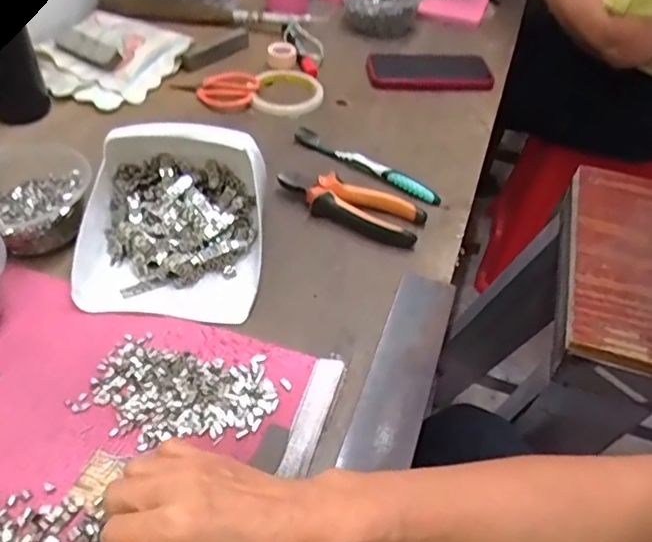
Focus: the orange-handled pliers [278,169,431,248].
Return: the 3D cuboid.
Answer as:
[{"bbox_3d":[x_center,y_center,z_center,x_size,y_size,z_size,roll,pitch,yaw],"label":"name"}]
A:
[{"bbox_3d":[0.023,-0.067,0.587,0.149,0.024,0.050,20,47,14],"label":"orange-handled pliers"}]

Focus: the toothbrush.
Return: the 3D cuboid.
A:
[{"bbox_3d":[0.042,-0.119,0.641,0.186,0.014,0.008,28,50,22],"label":"toothbrush"}]

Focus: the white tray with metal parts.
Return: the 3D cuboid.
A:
[{"bbox_3d":[-0.132,-0.057,0.511,0.155,0.075,0.178,2,45,-2],"label":"white tray with metal parts"}]

